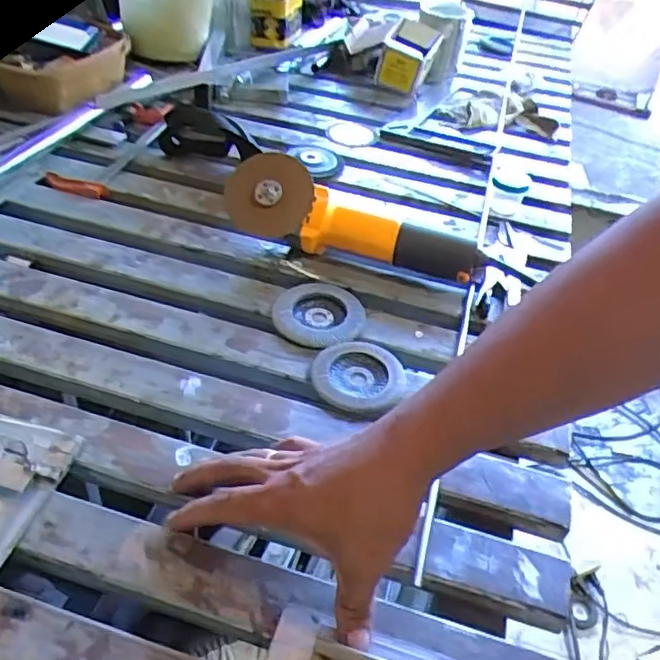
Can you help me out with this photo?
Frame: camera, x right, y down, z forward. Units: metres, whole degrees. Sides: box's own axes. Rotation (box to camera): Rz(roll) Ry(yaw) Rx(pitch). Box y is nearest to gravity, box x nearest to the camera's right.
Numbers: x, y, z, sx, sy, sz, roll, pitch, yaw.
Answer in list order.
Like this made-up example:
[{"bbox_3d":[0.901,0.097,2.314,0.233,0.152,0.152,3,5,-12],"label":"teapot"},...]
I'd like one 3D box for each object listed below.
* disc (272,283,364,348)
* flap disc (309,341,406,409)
[{"bbox_3d":[-0.011,-0.018,0.647,0.090,0.014,0.090,4,41,-4],"label":"disc"},{"bbox_3d":[0.027,0.042,0.588,0.082,0.009,0.079,4,41,-4],"label":"flap disc"}]

